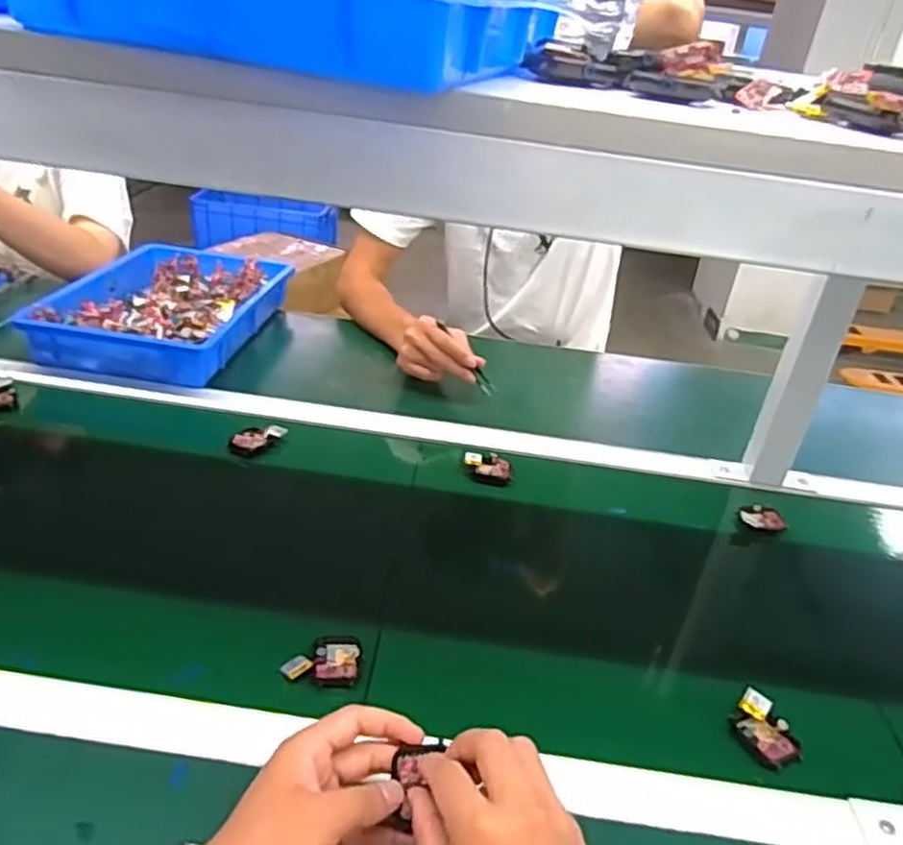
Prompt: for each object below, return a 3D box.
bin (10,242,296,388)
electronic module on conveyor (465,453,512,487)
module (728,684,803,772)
[{"bbox_3d":[-0.401,-0.167,1.036,0.258,0.062,0.372,10,32,4],"label":"bin"},{"bbox_3d":[0.041,0.053,0.821,0.053,0.026,0.025,11,32,5],"label":"electronic module on conveyor"},{"bbox_3d":[0.236,0.233,0.550,0.038,0.018,0.058,-7,34,-23],"label":"module"}]

